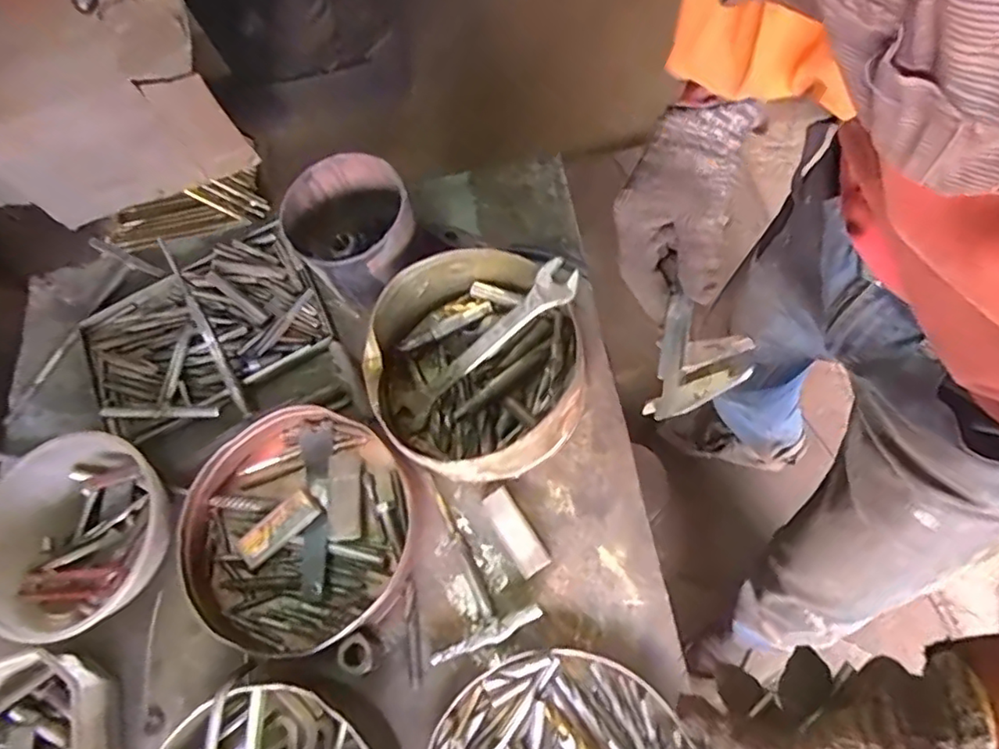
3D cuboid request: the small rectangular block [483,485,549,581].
[{"bbox_3d":[0.013,0.135,0.513,0.024,0.018,0.075,-33,66,-5],"label":"small rectangular block"}]

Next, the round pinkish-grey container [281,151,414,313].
[{"bbox_3d":[-0.137,-0.133,0.580,0.111,0.100,0.117,-2,66,4],"label":"round pinkish-grey container"}]

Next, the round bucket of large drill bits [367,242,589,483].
[{"bbox_3d":[-0.021,-0.013,0.529,0.183,0.096,0.195,-3,67,8],"label":"round bucket of large drill bits"}]

